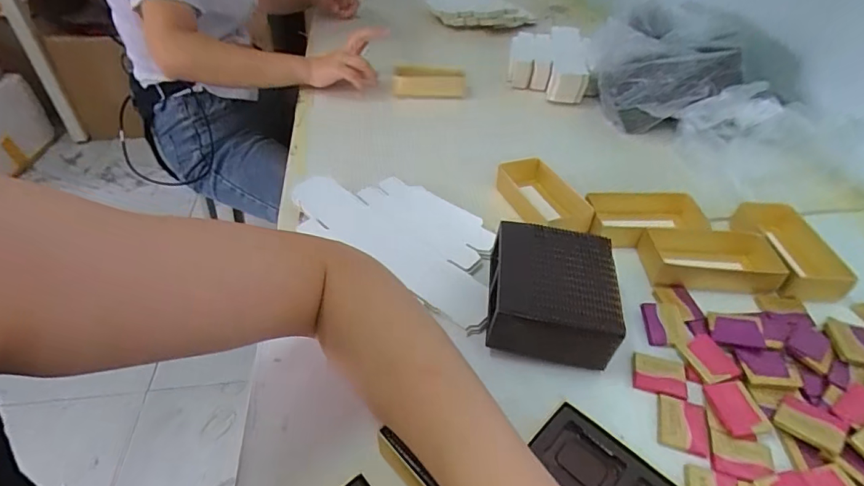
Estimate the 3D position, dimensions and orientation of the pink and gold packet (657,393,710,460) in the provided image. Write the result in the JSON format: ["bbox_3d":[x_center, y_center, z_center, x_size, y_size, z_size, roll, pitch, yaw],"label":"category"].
[{"bbox_3d":[0.181,0.131,0.338,0.033,0.006,0.039,14,42,13],"label":"pink and gold packet"}]

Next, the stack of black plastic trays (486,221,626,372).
[{"bbox_3d":[0.098,0.041,0.393,0.099,0.062,0.108,7,41,6],"label":"stack of black plastic trays"}]

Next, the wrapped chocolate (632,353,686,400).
[{"bbox_3d":[0.179,0.102,0.367,0.038,0.004,0.035,13,42,12],"label":"wrapped chocolate"}]

